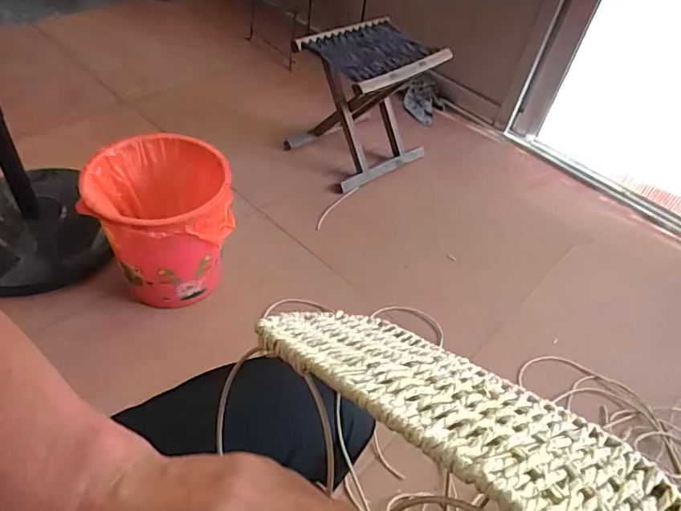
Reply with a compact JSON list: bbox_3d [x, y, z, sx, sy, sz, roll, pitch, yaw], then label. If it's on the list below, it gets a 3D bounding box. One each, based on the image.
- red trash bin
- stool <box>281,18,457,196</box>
[{"bbox_3d":[-0.331,-0.048,0.976,0.236,0.279,0.232,-3,48,-11],"label":"red trash bin"},{"bbox_3d":[0.063,-0.411,1.367,0.326,0.319,0.258,-31,59,-31],"label":"stool"}]

